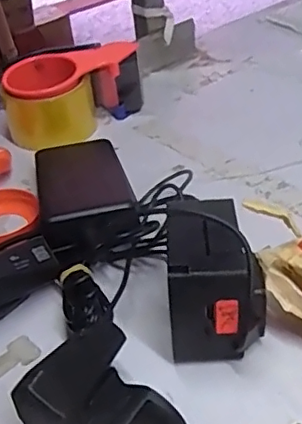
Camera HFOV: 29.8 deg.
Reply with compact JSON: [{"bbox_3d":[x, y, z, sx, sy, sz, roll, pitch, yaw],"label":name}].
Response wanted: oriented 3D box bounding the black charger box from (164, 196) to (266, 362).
[{"bbox_3d":[0.038,0.041,0.351,0.059,0.082,0.073,-3,36,4],"label":"black charger box"}]

